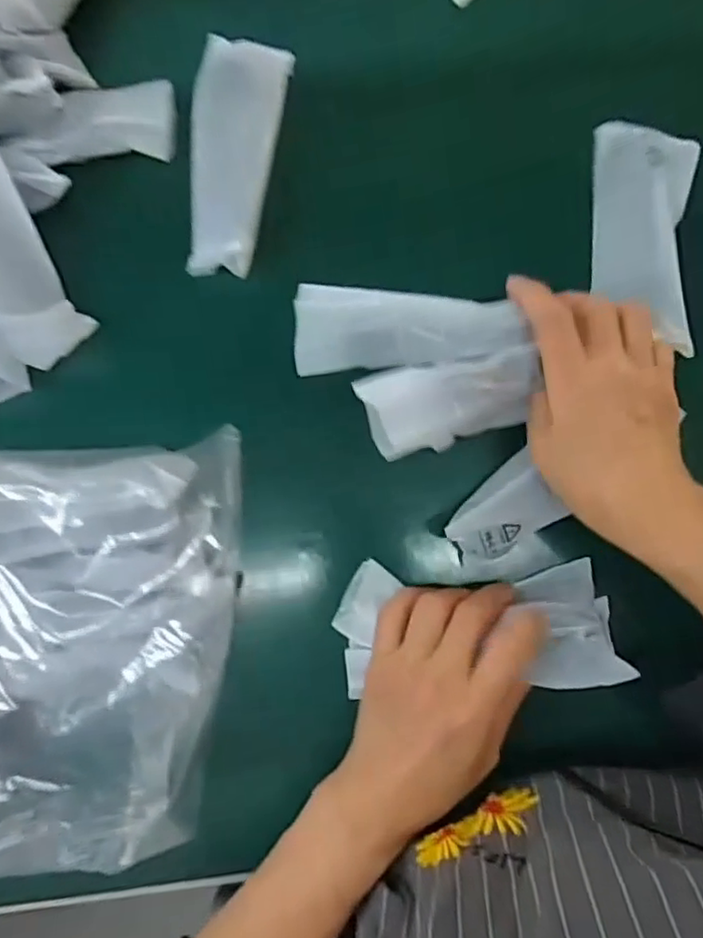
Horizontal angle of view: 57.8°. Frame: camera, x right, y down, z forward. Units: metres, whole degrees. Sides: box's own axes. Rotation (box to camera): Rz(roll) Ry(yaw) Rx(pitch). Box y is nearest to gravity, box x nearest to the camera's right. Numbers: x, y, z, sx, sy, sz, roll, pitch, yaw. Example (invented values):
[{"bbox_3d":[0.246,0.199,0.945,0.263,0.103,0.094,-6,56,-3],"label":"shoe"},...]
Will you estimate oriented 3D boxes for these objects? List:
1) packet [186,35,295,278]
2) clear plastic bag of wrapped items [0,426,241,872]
[{"bbox_3d":[-0.071,-0.187,0.380,0.051,0.014,0.140,7,86,0],"label":"packet"},{"bbox_3d":[-0.198,0.086,0.310,0.287,0.091,0.188,-7,86,-1],"label":"clear plastic bag of wrapped items"}]

